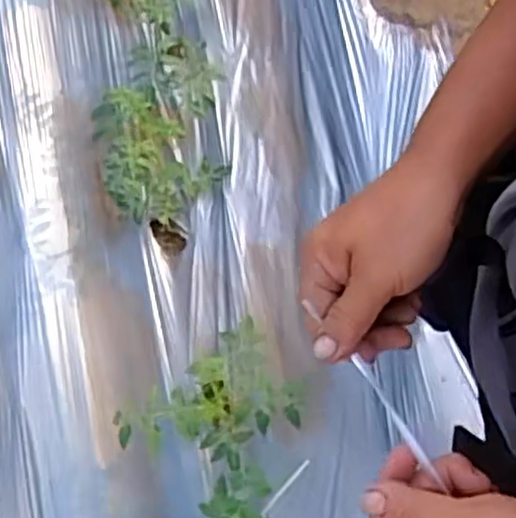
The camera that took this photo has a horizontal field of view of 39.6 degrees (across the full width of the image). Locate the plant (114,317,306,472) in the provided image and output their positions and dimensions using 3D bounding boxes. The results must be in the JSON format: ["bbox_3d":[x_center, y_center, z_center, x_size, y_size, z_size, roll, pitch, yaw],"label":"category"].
[{"bbox_3d":[-0.081,0.273,1.299,0.309,0.215,0.203,-37,79,-7],"label":"plant"}]

